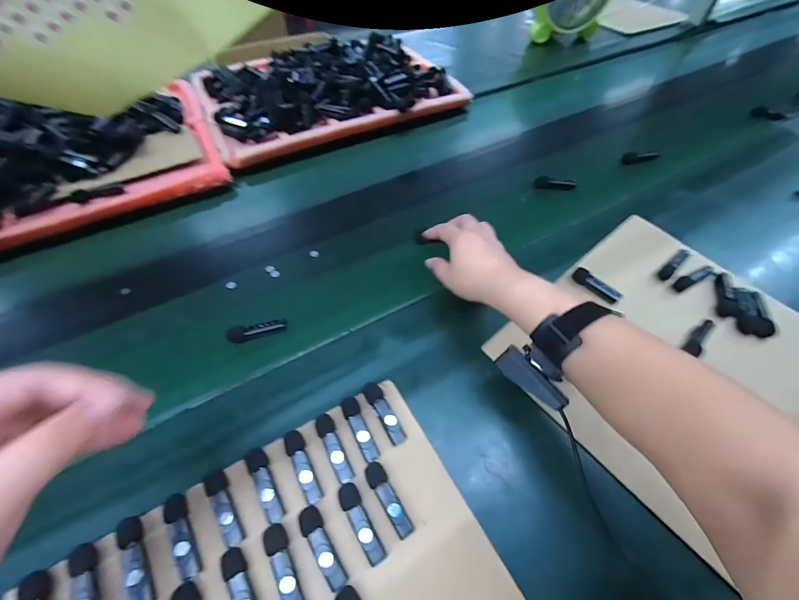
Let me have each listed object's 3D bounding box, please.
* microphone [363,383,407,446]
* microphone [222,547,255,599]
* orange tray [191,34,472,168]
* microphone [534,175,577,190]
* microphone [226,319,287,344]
[{"bbox_3d":[-0.016,0.114,0.355,0.018,0.013,0.066,-26,59,-18],"label":"microphone"},{"bbox_3d":[-0.123,0.227,0.270,0.017,0.011,0.063,-26,59,-18],"label":"microphone"},{"bbox_3d":[-0.136,-0.429,0.696,0.488,0.066,0.294,-22,57,-15],"label":"orange tray"},{"bbox_3d":[0.264,-0.197,0.587,0.065,0.016,0.020,15,56,10],"label":"microphone"},{"bbox_3d":[-0.170,0.039,0.420,0.069,0.022,0.017,-11,55,-8],"label":"microphone"}]

